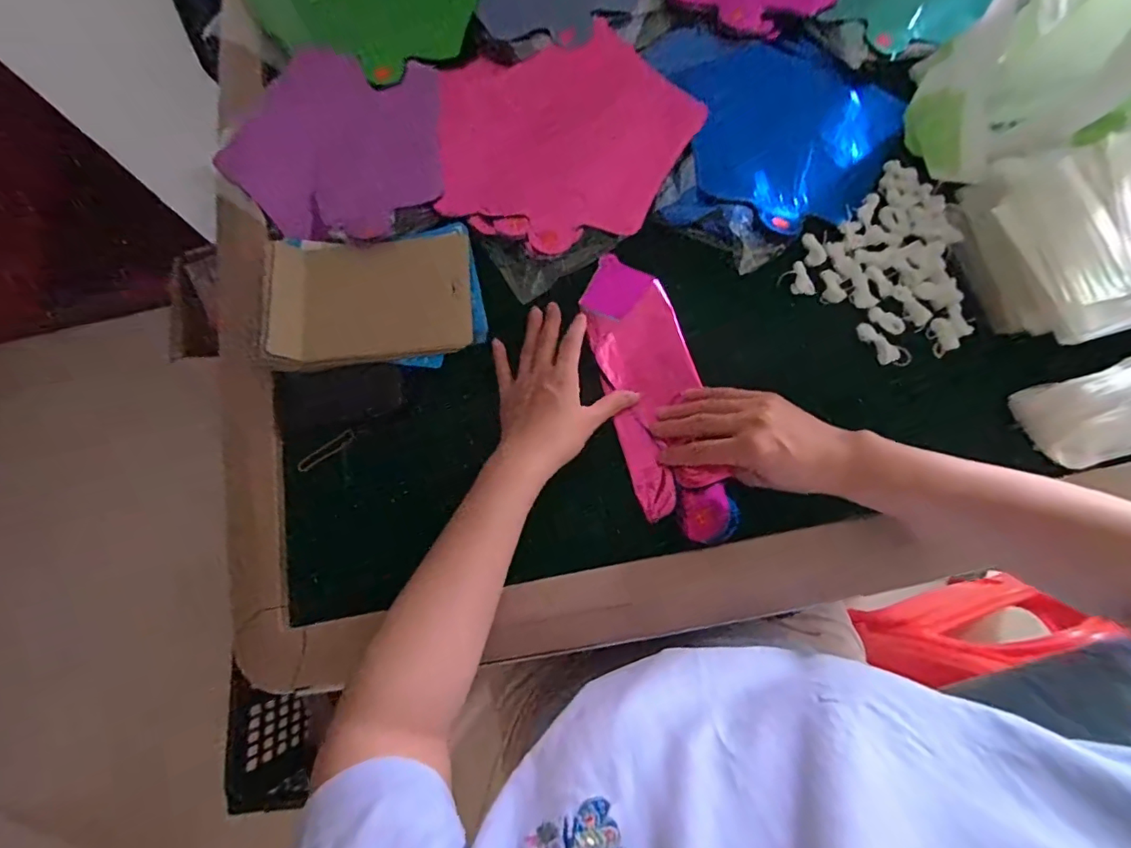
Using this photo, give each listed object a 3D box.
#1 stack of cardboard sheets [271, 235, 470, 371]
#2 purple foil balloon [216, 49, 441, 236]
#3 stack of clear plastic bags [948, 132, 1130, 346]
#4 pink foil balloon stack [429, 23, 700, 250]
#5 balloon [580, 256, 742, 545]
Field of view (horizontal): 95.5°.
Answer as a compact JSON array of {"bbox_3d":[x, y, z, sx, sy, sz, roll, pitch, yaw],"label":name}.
[{"bbox_3d":[-0.177,-0.115,0.471,0.179,0.022,0.123,-8,74,1],"label":"stack of cardboard sheets"},{"bbox_3d":[-0.231,-0.290,0.534,0.228,0.019,0.220,-1,75,3],"label":"purple foil balloon"},{"bbox_3d":[0.489,-0.161,0.430,0.279,0.065,0.164,-11,74,0],"label":"stack of clear plastic bags"},{"bbox_3d":[-0.001,-0.288,0.507,0.246,0.021,0.231,-9,74,0],"label":"pink foil balloon stack"},{"bbox_3d":[0.076,-0.029,0.449,0.080,0.027,0.264,-10,69,-1],"label":"balloon"}]

